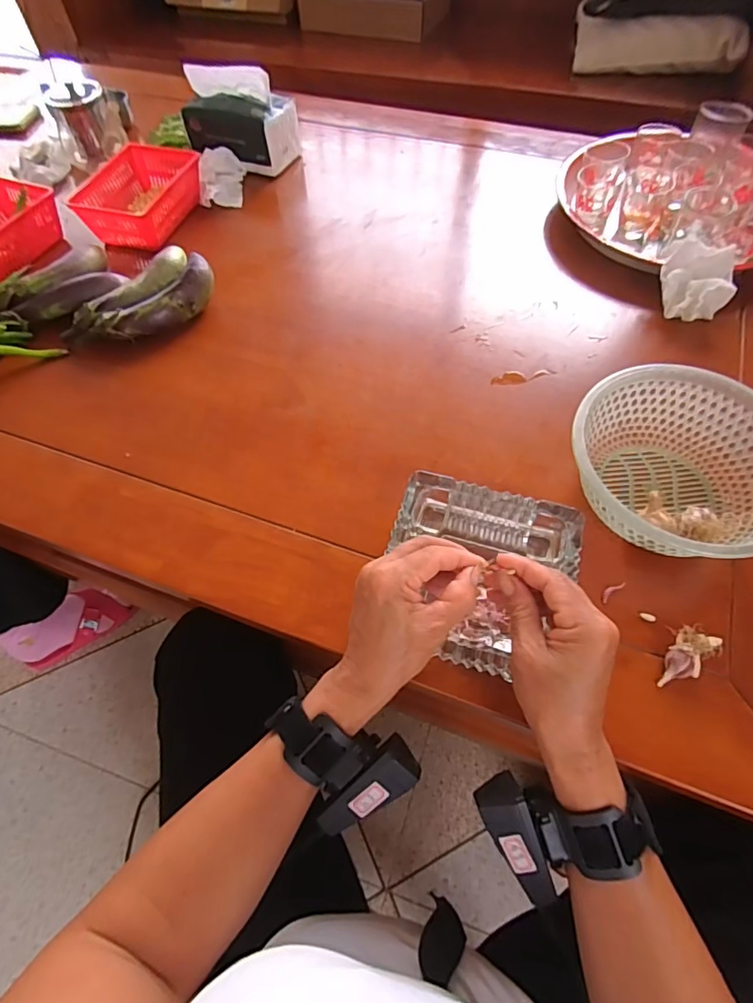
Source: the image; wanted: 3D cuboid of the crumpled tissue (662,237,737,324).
[{"bbox_3d":[0.358,-0.245,0.564,0.077,0.044,0.080,16,62,10],"label":"crumpled tissue"}]

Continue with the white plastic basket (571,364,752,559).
[{"bbox_3d":[0.258,-0.027,0.437,0.173,0.078,0.161,-2,61,3],"label":"white plastic basket"}]

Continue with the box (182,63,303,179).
[{"bbox_3d":[-0.202,-0.559,0.735,0.145,0.106,0.098,22,63,13],"label":"box"}]

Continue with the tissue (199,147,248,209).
[{"bbox_3d":[-0.222,-0.463,0.725,0.058,0.038,0.087,-4,60,-1],"label":"tissue"}]

